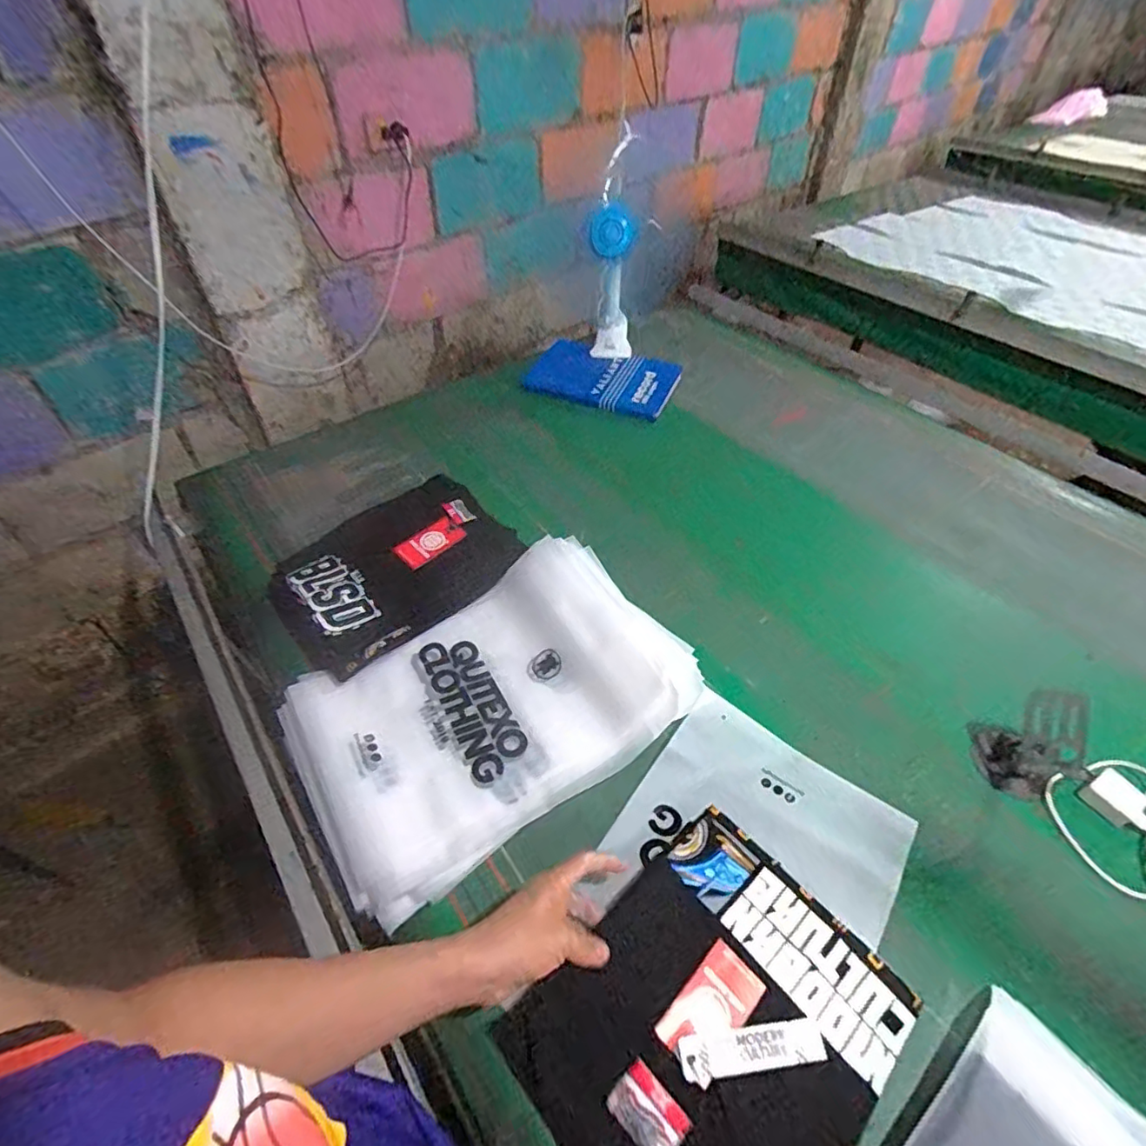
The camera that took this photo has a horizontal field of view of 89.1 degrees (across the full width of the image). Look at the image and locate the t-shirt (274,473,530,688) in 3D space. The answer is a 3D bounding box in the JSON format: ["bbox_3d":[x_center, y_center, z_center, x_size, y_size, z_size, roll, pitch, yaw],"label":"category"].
[{"bbox_3d":[-0.229,-0.013,0.762,0.295,0.028,0.205,-34,55,-26],"label":"t-shirt"}]

